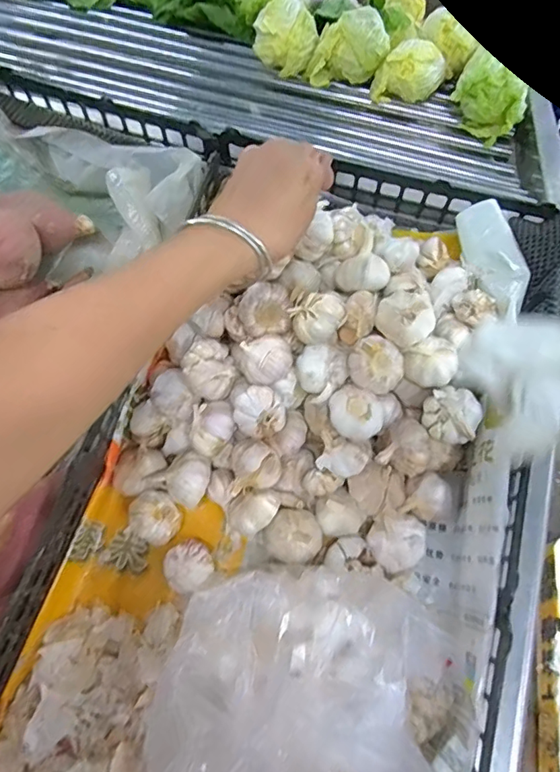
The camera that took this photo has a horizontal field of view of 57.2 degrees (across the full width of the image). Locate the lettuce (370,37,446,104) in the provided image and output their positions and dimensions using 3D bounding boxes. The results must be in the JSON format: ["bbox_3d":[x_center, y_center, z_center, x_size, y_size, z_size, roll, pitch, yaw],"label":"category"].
[{"bbox_3d":[0.224,-0.546,0.898,0.117,0.089,0.083,-35,67,-22],"label":"lettuce"}]

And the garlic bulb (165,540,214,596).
[{"bbox_3d":[-0.084,0.167,0.472,0.043,0.040,0.043,2,59,-3],"label":"garlic bulb"}]

